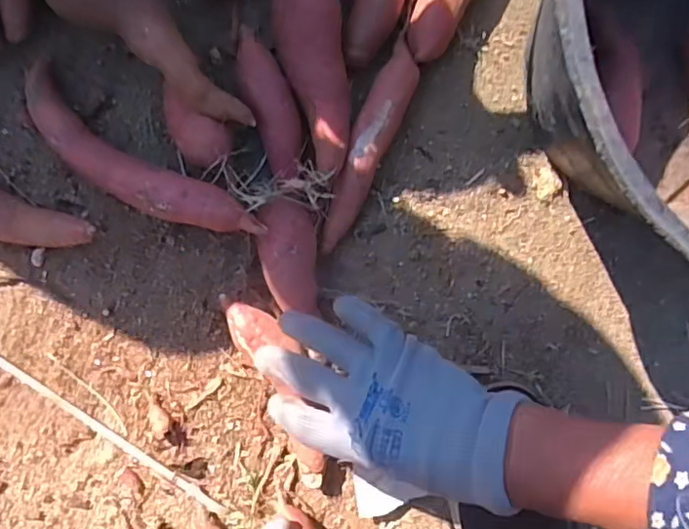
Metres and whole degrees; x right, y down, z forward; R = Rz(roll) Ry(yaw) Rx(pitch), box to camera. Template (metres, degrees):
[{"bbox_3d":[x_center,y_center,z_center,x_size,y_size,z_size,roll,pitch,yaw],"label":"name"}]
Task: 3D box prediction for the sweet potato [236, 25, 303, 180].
[{"bbox_3d":[-0.052,-0.113,0.394,0.030,0.032,0.101,-20,93,-4],"label":"sweet potato"}]

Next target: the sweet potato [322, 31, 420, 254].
[{"bbox_3d":[0.017,-0.087,0.401,0.029,0.029,0.157,25,90,-5],"label":"sweet potato"}]

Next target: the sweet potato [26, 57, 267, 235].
[{"bbox_3d":[-0.146,-0.069,0.383,0.190,0.048,0.048,38,89,-5],"label":"sweet potato"}]

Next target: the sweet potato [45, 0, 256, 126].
[{"bbox_3d":[-0.141,-0.160,0.373,0.197,0.056,0.046,37,89,-5],"label":"sweet potato"}]

